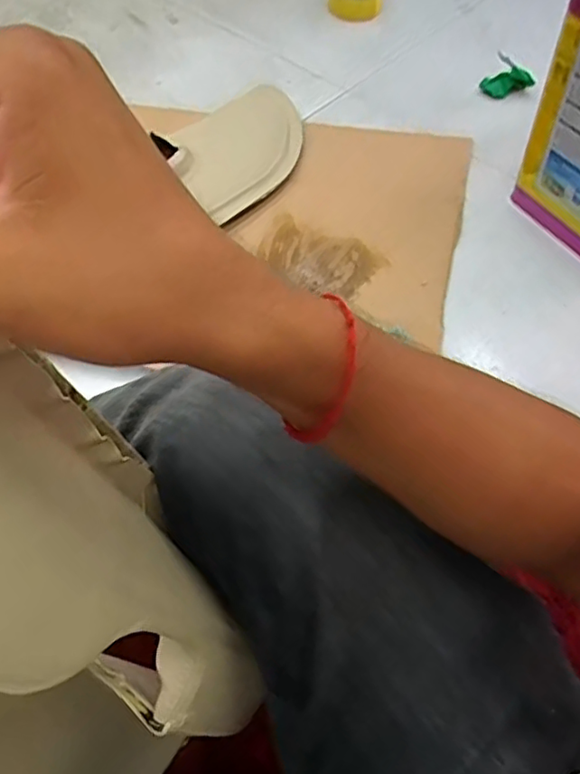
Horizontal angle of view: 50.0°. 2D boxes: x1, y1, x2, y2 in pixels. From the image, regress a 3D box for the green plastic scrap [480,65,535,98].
[{"bbox_3d":[0.388,-0.544,1.110,0.025,0.041,0.110,-36,30,-19],"label":"green plastic scrap"}]

